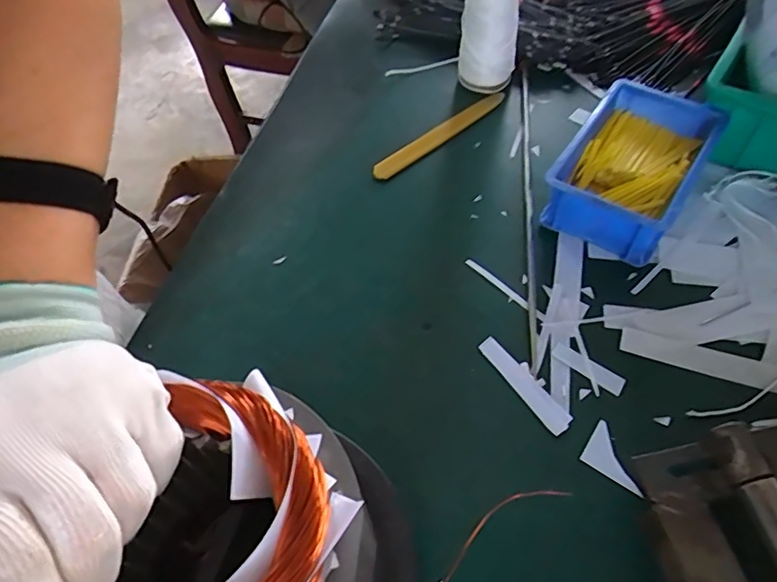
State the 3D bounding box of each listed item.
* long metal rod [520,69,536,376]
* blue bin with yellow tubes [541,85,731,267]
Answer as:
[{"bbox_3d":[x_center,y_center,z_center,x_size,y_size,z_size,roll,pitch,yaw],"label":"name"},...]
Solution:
[{"bbox_3d":[0.120,-0.080,0.472,0.008,0.009,0.322,3,56,7],"label":"long metal rod"},{"bbox_3d":[0.197,-0.099,0.453,0.097,0.054,0.151,29,63,22],"label":"blue bin with yellow tubes"}]

